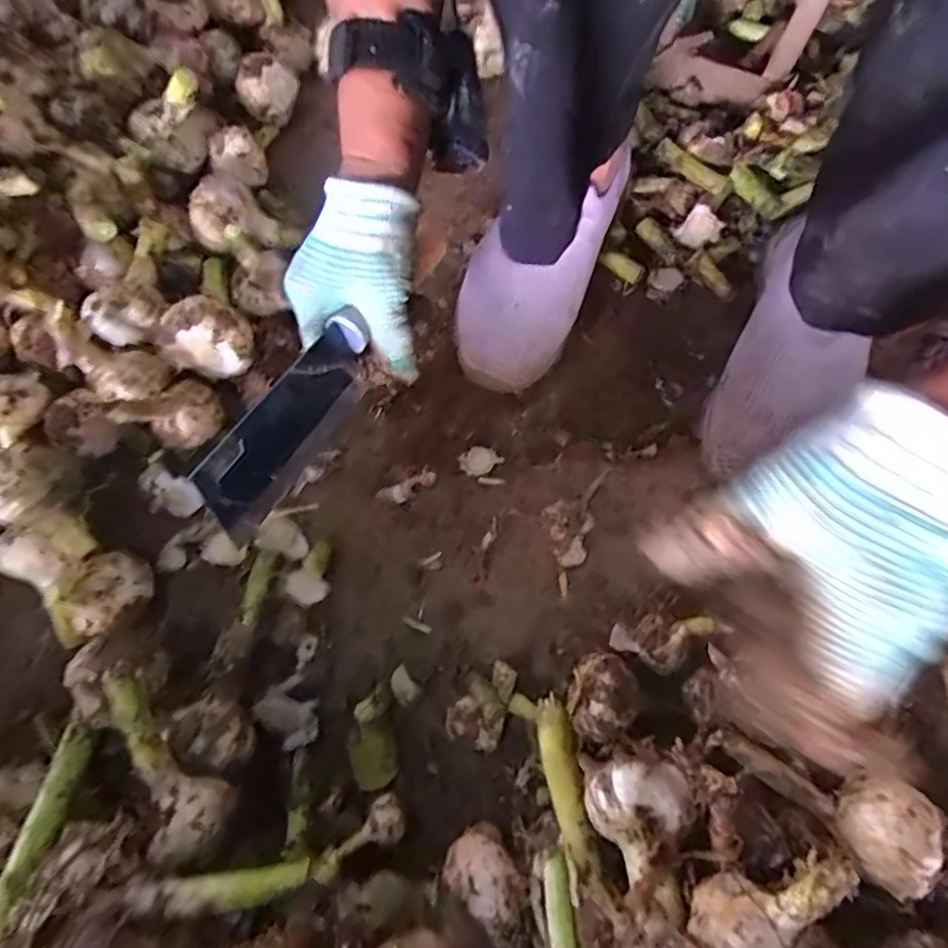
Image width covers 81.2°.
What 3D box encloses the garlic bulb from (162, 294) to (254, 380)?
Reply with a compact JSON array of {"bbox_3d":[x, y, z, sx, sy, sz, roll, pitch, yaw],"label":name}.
[{"bbox_3d":[-0.196,-0.098,0.408,0.051,0.048,0.058,32,79,11],"label":"garlic bulb"}]

